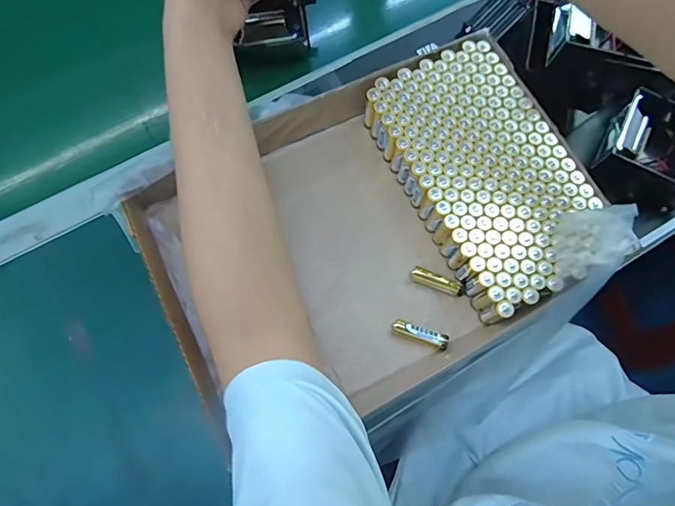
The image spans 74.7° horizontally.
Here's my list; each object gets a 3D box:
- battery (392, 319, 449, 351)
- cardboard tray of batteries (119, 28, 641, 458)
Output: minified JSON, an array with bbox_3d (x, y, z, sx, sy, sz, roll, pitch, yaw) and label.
[{"bbox_3d":[0.073,0.070,0.388,0.049,0.011,0.014,20,74,5],"label":"battery"},{"bbox_3d":[0.035,-0.021,0.397,0.370,0.049,0.260,-26,75,-8],"label":"cardboard tray of batteries"}]

